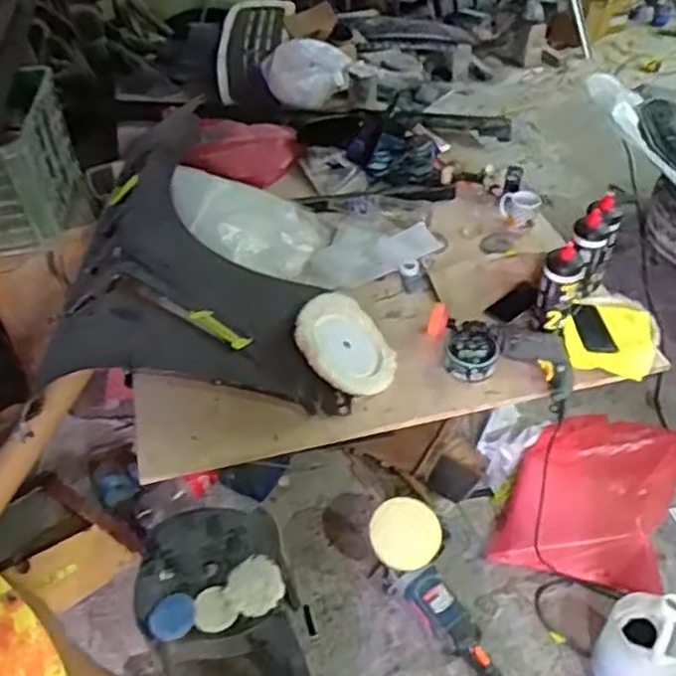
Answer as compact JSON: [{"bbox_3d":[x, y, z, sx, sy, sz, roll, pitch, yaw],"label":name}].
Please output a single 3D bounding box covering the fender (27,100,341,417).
[{"bbox_3d":[-0.349,-0.267,1.826,0.662,0.205,1.057,-5,38,3],"label":"fender"}]

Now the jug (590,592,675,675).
[{"bbox_3d":[0.588,0.589,1.325,0.146,0.266,0.167,24,47,33],"label":"jug"}]

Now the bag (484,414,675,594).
[{"bbox_3d":[0.634,0.379,1.692,0.393,0.143,0.489,14,43,25],"label":"bag"}]

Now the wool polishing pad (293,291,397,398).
[{"bbox_3d":[0.021,0.016,1.562,0.255,0.044,0.236,44,40,-4],"label":"wool polishing pad"}]

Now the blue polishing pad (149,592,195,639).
[{"bbox_3d":[-0.275,0.463,1.151,0.074,0.019,0.069,-12,38,-6],"label":"blue polishing pad"}]

